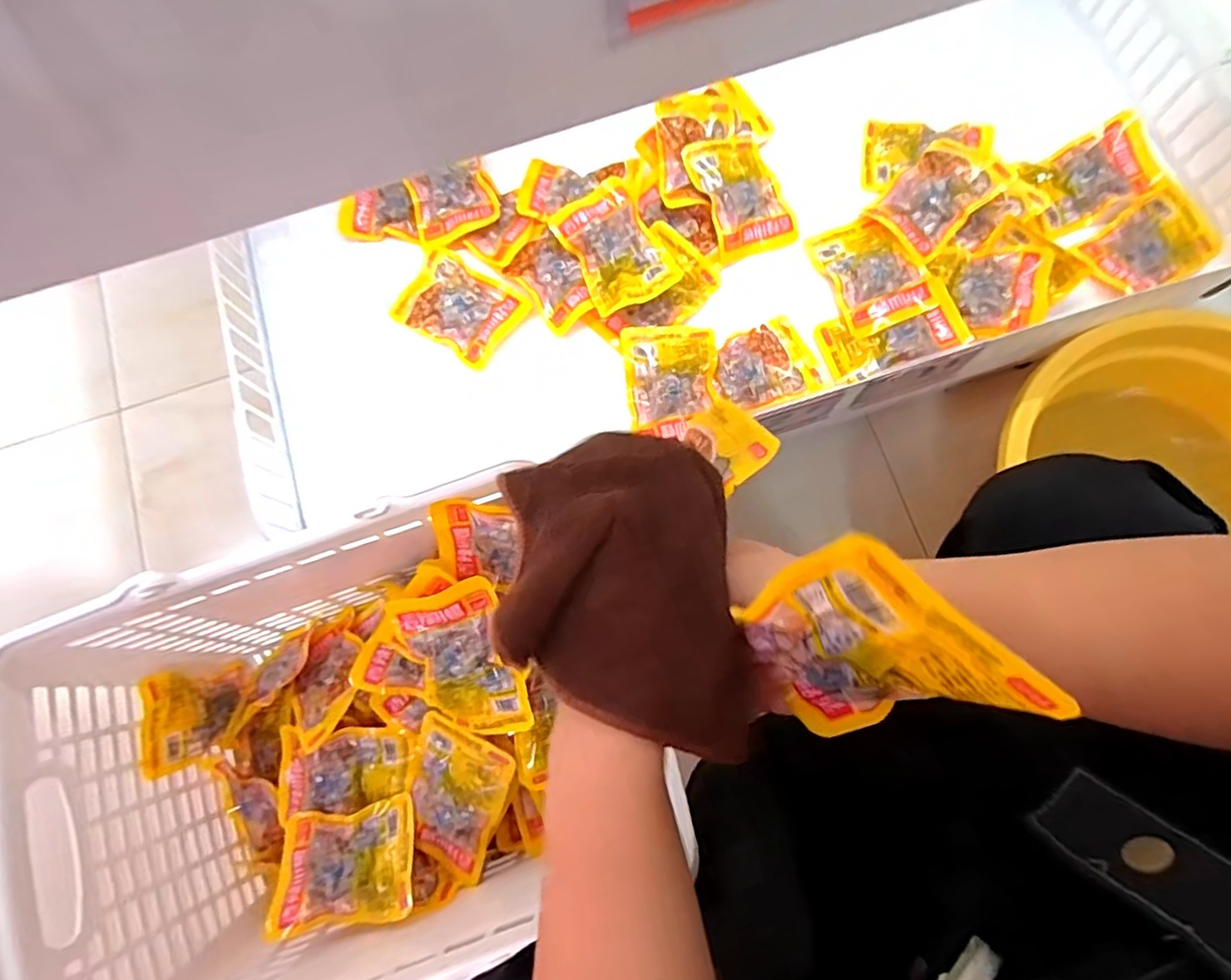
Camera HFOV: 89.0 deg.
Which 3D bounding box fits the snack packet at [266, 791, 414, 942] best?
[{"bbox_3d":[-0.217,0.298,0.500,0.114,0.019,0.083,-13,56,3],"label":"snack packet"}]

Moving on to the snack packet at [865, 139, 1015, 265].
[{"bbox_3d":[0.302,-0.276,0.593,0.114,0.031,0.082,-40,60,5],"label":"snack packet"}]

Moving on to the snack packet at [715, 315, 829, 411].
[{"bbox_3d":[0.134,-0.117,0.570,0.091,0.019,0.078,-19,76,-3],"label":"snack packet"}]

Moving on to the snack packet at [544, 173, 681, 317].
[{"bbox_3d":[-0.002,-0.222,0.580,0.078,0.029,0.119,-31,77,-6],"label":"snack packet"}]

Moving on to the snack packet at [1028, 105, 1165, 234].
[{"bbox_3d":[0.452,-0.300,0.596,0.106,0.025,0.078,-24,83,12],"label":"snack packet"}]

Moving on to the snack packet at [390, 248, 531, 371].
[{"bbox_3d":[-0.149,-0.173,0.594,0.112,0.017,0.079,32,79,9],"label":"snack packet"}]

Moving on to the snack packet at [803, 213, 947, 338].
[{"bbox_3d":[0.237,-0.205,0.582,0.077,0.019,0.113,-25,76,-4],"label":"snack packet"}]

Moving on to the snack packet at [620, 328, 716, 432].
[{"bbox_3d":[0.051,-0.106,0.563,0.080,0.022,0.093,-7,76,0],"label":"snack packet"}]

